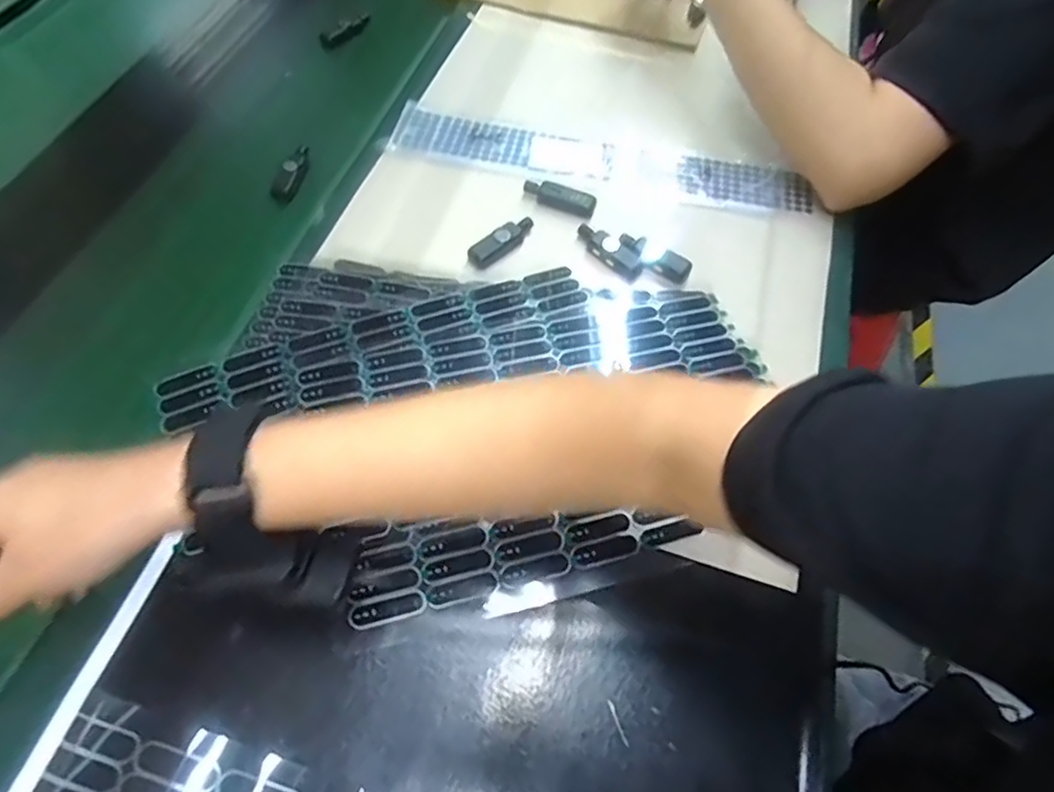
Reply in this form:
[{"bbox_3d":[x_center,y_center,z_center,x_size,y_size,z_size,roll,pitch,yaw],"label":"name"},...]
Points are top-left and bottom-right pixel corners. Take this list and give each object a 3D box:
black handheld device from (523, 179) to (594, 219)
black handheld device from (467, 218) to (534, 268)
[{"bbox_3d":[0.025,-0.157,0.503,0.057,0.017,0.015,22,60,10],"label":"black handheld device"},{"bbox_3d":[-0.018,-0.116,0.477,0.057,0.015,0.016,-36,67,-22],"label":"black handheld device"}]

